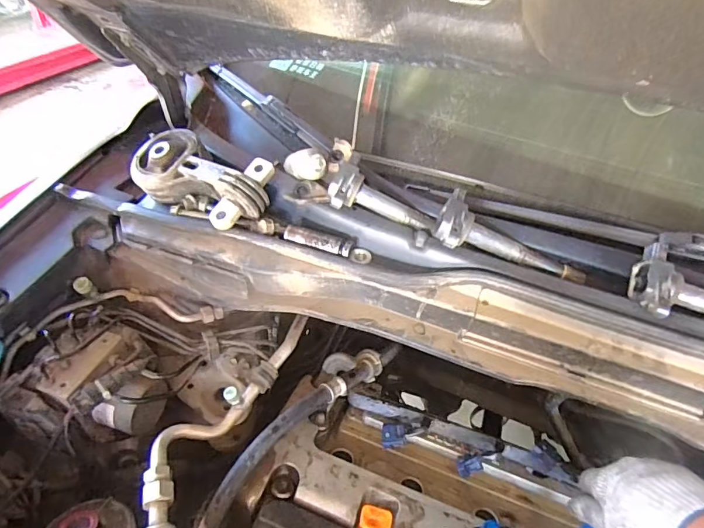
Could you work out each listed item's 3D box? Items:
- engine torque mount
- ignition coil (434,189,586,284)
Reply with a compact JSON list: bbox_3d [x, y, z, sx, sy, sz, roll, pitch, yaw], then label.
[{"bbox_3d":[-0.187,-0.105,0.563,0.198,0.067,0.089,27,45,21],"label":"engine torque mount"},{"bbox_3d":[0.172,-0.020,0.484,0.169,0.031,0.068,23,41,-5],"label":"ignition coil"}]

